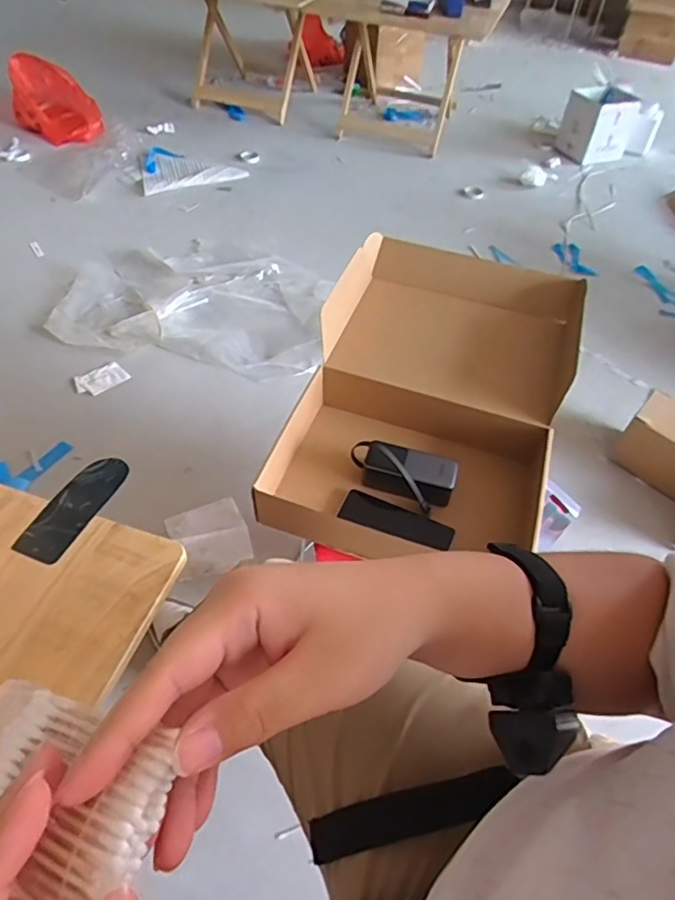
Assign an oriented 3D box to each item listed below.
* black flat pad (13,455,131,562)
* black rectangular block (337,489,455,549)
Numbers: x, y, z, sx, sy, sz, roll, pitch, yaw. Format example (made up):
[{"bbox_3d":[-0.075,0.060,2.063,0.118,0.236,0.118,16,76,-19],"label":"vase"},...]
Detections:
[{"bbox_3d":[-0.330,0.069,0.719,0.067,0.008,0.167,17,46,14],"label":"black flat pad"},{"bbox_3d":[0.086,0.102,0.825,0.165,0.022,0.043,21,53,14],"label":"black rectangular block"}]

